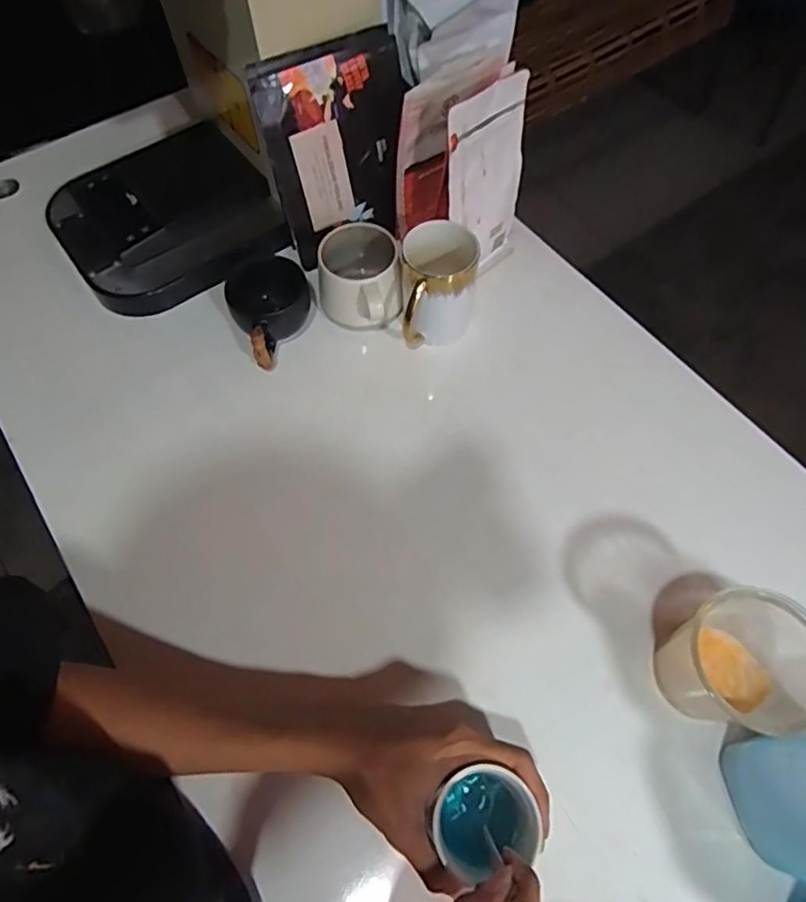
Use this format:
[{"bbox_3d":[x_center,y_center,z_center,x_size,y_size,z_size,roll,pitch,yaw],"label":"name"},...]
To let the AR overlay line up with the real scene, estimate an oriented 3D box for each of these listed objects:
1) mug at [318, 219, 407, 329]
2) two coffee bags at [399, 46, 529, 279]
[{"bbox_3d":[-0.045,-0.171,0.598,0.081,0.070,0.098,-12,64,-6],"label":"mug"},{"bbox_3d":[0.062,-0.275,0.583,0.113,0.184,0.084,-31,67,-15],"label":"two coffee bags"}]

